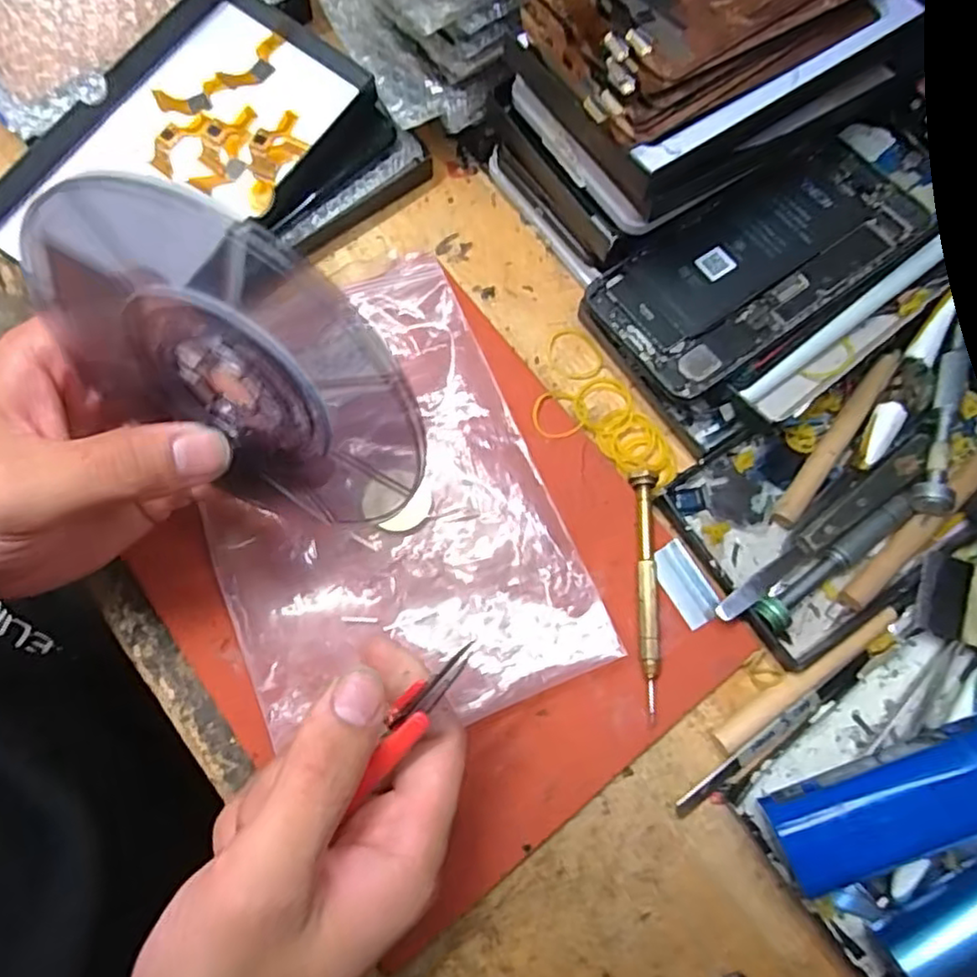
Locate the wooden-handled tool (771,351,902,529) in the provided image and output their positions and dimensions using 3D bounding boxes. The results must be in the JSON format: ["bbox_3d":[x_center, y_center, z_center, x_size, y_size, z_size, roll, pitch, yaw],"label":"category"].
[{"bbox_3d":[0.164,-0.025,0.314,0.011,0.013,0.100,34,76,7],"label":"wooden-handled tool"}]

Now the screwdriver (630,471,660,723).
[{"bbox_3d":[0.071,0.045,0.298,0.010,0.008,0.108,1,74,-2],"label":"screwdriver"}]

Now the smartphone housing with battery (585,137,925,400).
[{"bbox_3d":[0.126,-0.107,0.316,0.147,0.005,0.074,-35,73,-5],"label":"smartphone housing with battery"}]

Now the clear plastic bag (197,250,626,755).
[{"bbox_3d":[-0.053,0.005,0.300,0.147,0.012,0.207,-22,76,-8],"label":"clear plastic bag"}]

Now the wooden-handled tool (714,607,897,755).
[{"bbox_3d":[0.139,0.082,0.292,0.098,0.007,0.010,-33,78,-10],"label":"wooden-handled tool"}]

